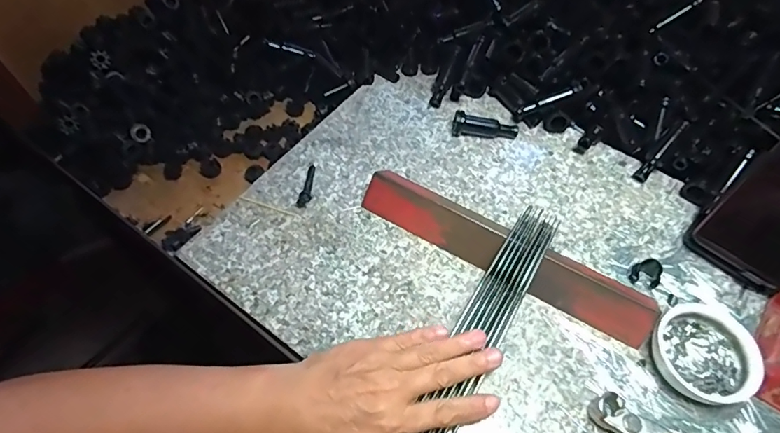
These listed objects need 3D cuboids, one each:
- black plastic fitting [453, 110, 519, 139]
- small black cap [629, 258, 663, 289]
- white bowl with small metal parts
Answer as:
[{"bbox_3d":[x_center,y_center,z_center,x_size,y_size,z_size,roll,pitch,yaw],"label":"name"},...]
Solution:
[{"bbox_3d":[0.099,-0.093,0.481,0.066,0.019,0.018,4,58,2],"label":"black plastic fitting"},{"bbox_3d":[0.217,0.049,0.396,0.023,0.028,0.017,14,58,8],"label":"small black cap"},{"bbox_3d":[0.237,0.103,0.353,0.067,0.020,0.071,0,58,0],"label":"white bowl with small metal parts"}]

